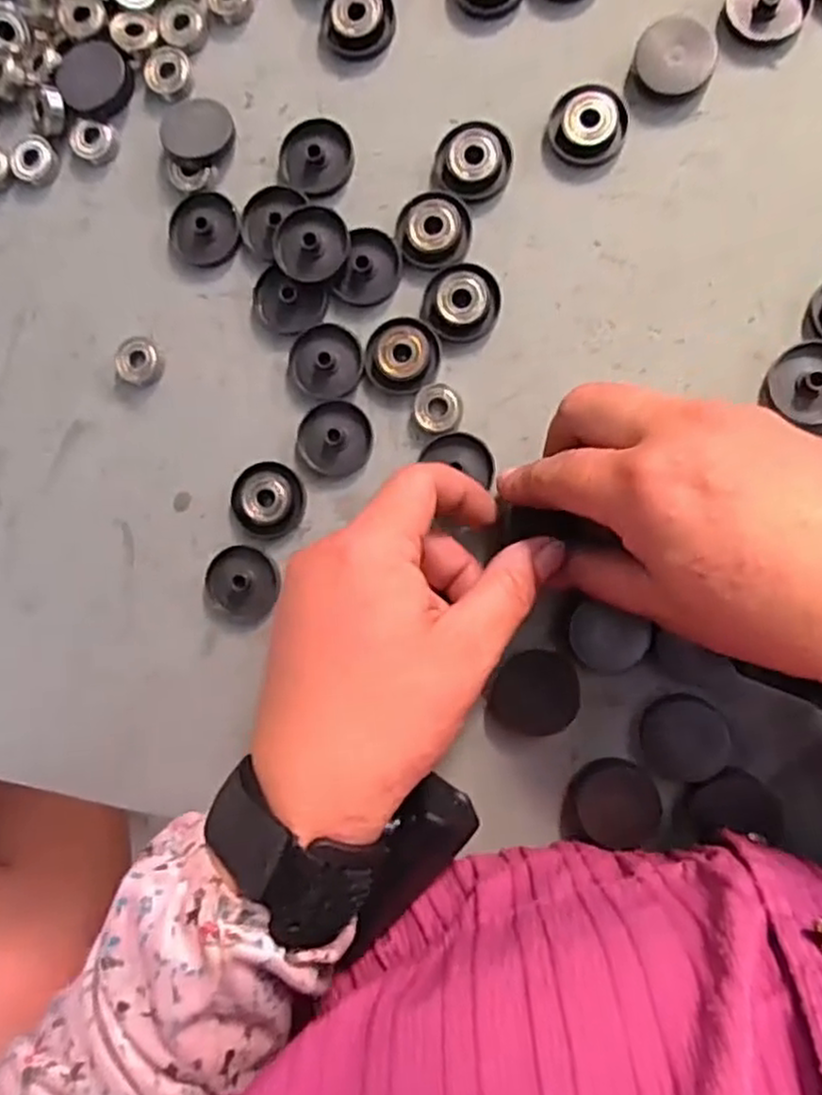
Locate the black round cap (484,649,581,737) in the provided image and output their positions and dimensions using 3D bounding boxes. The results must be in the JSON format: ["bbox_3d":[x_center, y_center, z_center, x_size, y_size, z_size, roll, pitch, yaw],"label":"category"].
[{"bbox_3d":[0.051,0.060,0.307,0.037,0.015,0.032,-10,89,7],"label":"black round cap"}]

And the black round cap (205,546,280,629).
[{"bbox_3d":[-0.076,0.018,0.330,0.033,0.010,0.036,0,91,7],"label":"black round cap"}]

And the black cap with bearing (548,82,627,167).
[{"bbox_3d":[0.075,-0.180,0.312,0.031,0.009,0.032,0,91,7],"label":"black cap with bearing"}]

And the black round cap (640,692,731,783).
[{"bbox_3d":[0.113,0.078,0.303,0.033,0.004,0.033,-4,76,15],"label":"black round cap"}]

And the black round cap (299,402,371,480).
[{"bbox_3d":[-0.034,-0.048,0.325,0.032,0.007,0.032,0,91,7],"label":"black round cap"}]

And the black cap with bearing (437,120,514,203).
[{"bbox_3d":[0.028,-0.167,0.319,0.031,0.009,0.031,4,91,7],"label":"black cap with bearing"}]

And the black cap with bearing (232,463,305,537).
[{"bbox_3d":[-0.064,-0.021,0.328,0.032,0.010,0.033,0,91,7],"label":"black cap with bearing"}]

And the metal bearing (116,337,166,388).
[{"bbox_3d":[-0.125,-0.086,0.339,0.020,0.008,0.021,0,91,7],"label":"metal bearing"}]

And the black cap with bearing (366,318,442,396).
[{"bbox_3d":[-0.004,-0.084,0.320,0.032,0.009,0.032,0,91,7],"label":"black cap with bearing"}]

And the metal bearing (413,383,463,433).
[{"bbox_3d":[0.012,-0.060,0.320,0.020,0.006,0.021,0,91,7],"label":"metal bearing"}]

